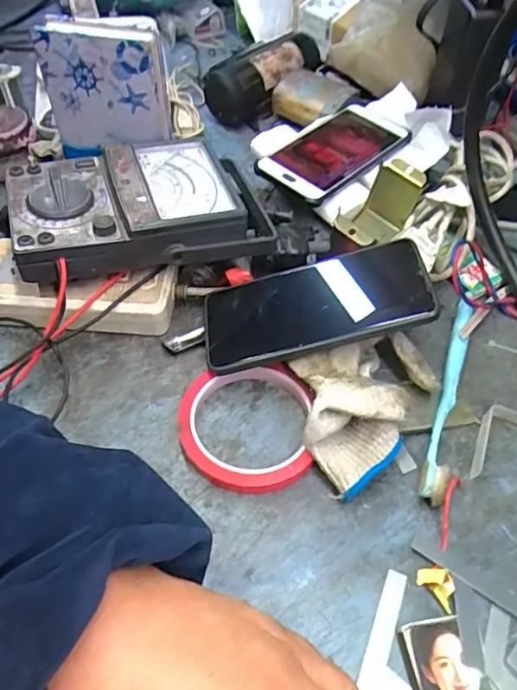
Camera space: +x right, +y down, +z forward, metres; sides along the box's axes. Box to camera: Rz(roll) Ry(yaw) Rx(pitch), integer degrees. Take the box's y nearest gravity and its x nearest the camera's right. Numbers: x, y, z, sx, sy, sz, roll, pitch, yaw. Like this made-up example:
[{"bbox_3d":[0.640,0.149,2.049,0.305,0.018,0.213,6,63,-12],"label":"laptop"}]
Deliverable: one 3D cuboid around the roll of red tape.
[{"bbox_3d":[-0.008,0.051,0.374,0.089,0.022,0.096,0,53,0],"label":"roll of red tape"}]

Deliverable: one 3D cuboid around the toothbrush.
[{"bbox_3d":[0.136,0.035,0.391,0.017,0.019,0.170,16,54,12],"label":"toothbrush"}]

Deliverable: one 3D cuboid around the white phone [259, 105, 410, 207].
[{"bbox_3d":[0.075,-0.189,0.526,0.084,0.011,0.152,35,60,24],"label":"white phone"}]

